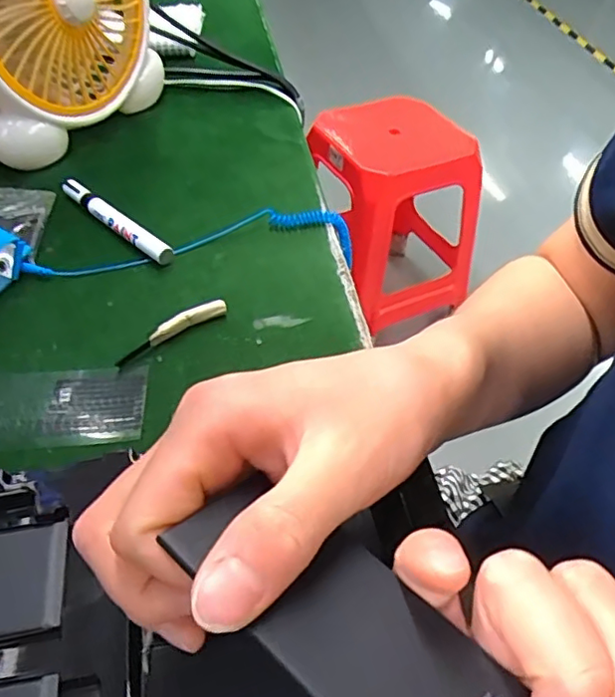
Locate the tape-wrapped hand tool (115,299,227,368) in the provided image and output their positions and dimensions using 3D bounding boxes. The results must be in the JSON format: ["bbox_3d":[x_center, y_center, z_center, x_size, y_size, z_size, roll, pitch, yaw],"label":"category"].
[{"bbox_3d":[-0.094,-0.012,0.415,0.085,0.017,0.007,-29,54,-26],"label":"tape-wrapped hand tool"}]

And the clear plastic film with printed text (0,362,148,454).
[{"bbox_3d":[-0.160,0.036,0.374,0.108,0.004,0.059,-4,47,-6],"label":"clear plastic film with printed text"}]

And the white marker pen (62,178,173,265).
[{"bbox_3d":[-0.161,-0.110,0.497,0.141,0.016,0.015,36,55,27],"label":"white marker pen"}]

